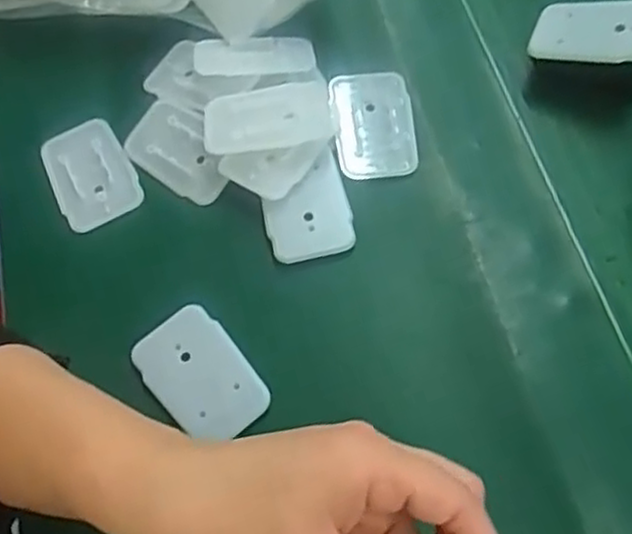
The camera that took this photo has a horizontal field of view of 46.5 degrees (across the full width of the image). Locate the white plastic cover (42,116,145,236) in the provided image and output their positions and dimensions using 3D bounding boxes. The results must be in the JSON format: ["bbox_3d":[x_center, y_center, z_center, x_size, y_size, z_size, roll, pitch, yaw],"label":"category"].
[{"bbox_3d":[-0.130,-0.053,0.424,0.046,0.007,0.067,-24,65,-7],"label":"white plastic cover"}]

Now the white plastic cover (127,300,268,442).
[{"bbox_3d":[-0.057,0.054,0.360,0.044,0.010,0.066,-37,67,-13],"label":"white plastic cover"}]

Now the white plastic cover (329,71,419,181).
[{"bbox_3d":[0.032,-0.081,0.414,0.045,0.009,0.066,-8,64,1],"label":"white plastic cover"}]

